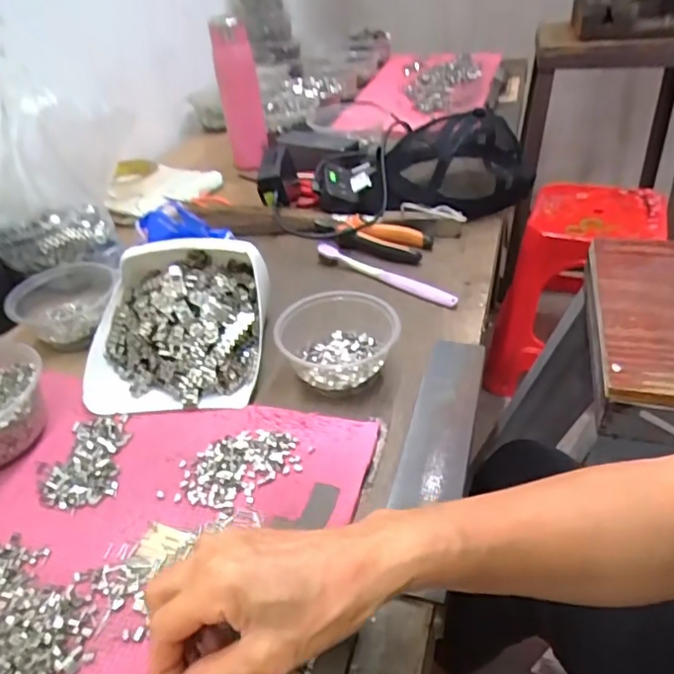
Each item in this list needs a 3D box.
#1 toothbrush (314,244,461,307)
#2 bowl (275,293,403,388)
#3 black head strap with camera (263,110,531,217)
[{"bbox_3d":[0.053,-0.073,0.620,0.177,0.017,0.017,23,46,32],"label":"toothbrush"},{"bbox_3d":[0.001,0.000,0.505,0.106,0.050,0.094,-3,38,5],"label":"bowl"},{"bbox_3d":[0.070,-0.256,0.777,0.366,0.104,0.255,6,39,15],"label":"black head strap with camera"}]

